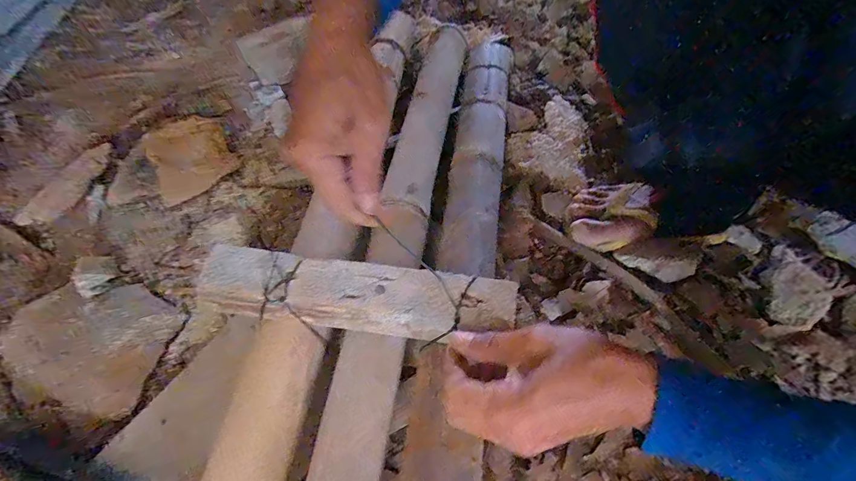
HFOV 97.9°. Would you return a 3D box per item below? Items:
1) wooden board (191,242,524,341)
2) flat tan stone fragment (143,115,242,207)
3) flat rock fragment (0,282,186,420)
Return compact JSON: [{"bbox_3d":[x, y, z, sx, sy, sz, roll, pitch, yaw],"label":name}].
[{"bbox_3d":[-0.060,0.050,0.323,0.258,0.035,0.054,5,59,4],"label":"wooden board"},{"bbox_3d":[-0.370,-0.136,0.578,0.113,0.019,0.156,-32,65,-19],"label":"flat tan stone fragment"},{"bbox_3d":[-0.405,0.115,0.437,0.193,0.009,0.141,10,59,4],"label":"flat rock fragment"}]

